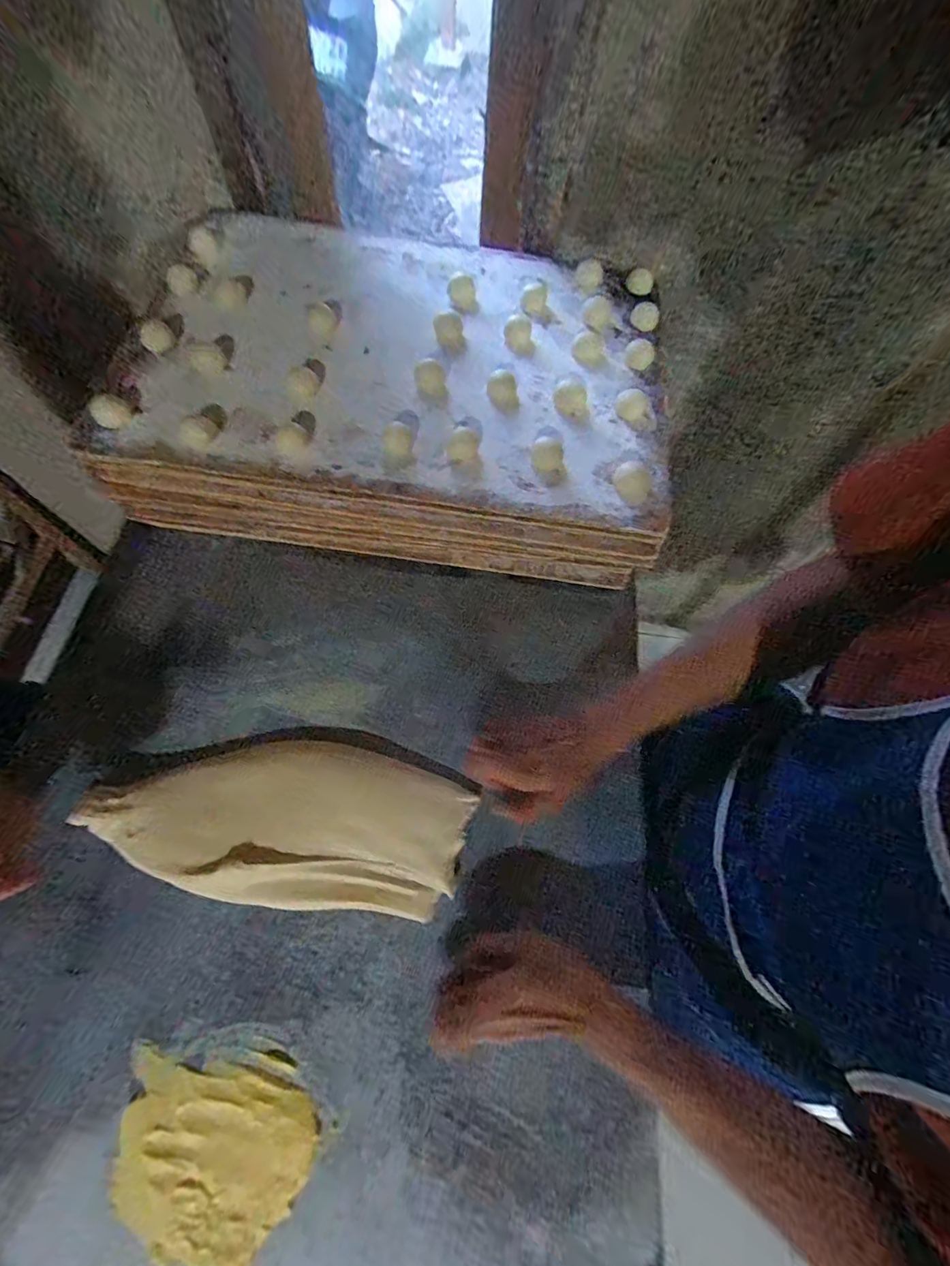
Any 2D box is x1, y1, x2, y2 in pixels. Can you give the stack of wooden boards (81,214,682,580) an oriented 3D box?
[{"bbox_3d":[-0.078,-0.311,0.568,0.590,0.112,0.437,9,67,0],"label":"stack of wooden boards"}]

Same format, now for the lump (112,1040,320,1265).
[{"bbox_3d":[-0.193,0.384,0.335,0.141,0.008,0.113,3,67,-3],"label":"lump"}]

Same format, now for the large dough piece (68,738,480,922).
[{"bbox_3d":[-0.176,0.170,0.420,0.327,0.030,0.136,6,67,-2],"label":"large dough piece"}]

